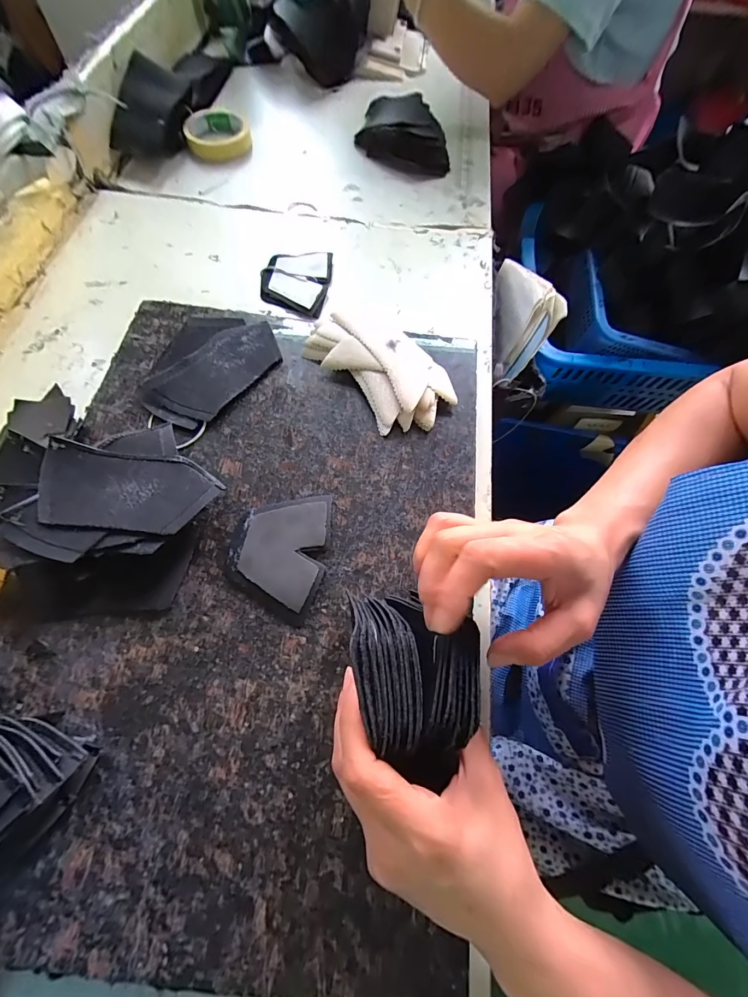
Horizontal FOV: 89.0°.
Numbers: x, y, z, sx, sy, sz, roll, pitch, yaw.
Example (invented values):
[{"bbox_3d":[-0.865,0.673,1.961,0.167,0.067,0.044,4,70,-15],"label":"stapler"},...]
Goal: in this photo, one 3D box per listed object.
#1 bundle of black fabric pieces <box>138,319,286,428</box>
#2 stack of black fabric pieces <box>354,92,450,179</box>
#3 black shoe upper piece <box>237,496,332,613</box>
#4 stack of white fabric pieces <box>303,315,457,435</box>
[{"bbox_3d":[-0.160,-0.129,0.370,0.093,0.020,0.134,35,70,12],"label":"bundle of black fabric pieces"},{"bbox_3d":[0.041,-0.545,0.557,0.127,0.047,0.166,1,66,0],"label":"stack of black fabric pieces"},{"bbox_3d":[-0.070,0.038,0.305,0.062,0.011,0.090,10,67,2],"label":"black shoe upper piece"},{"bbox_3d":[0.010,-0.129,0.372,0.089,0.027,0.146,-38,73,-16],"label":"stack of white fabric pieces"}]

